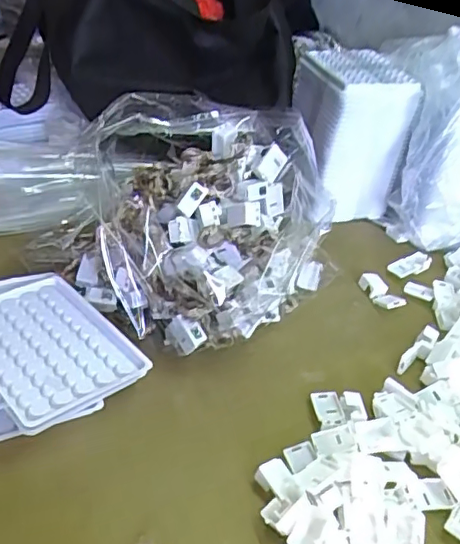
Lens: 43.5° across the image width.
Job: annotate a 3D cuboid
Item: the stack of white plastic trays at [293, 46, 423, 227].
[{"bbox_3d":[0.130,-0.158,0.658,0.100,0.151,0.123,-1,35,-14],"label":"stack of white plastic trays"}]

